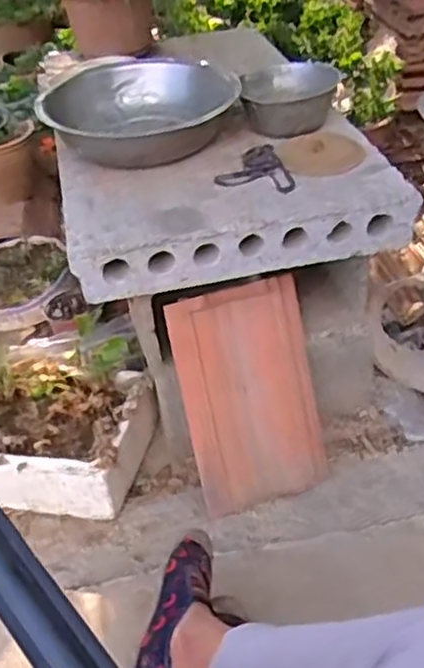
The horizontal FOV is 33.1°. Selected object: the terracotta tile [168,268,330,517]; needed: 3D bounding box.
[{"bbox_3d":[0.061,0.093,1.099,0.205,0.332,0.022,-15,9,-16],"label":"terracotta tile"}]

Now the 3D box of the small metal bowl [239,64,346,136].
[{"bbox_3d":[0.136,-0.393,1.218,0.171,0.079,0.173,-5,39,1],"label":"small metal bowl"}]

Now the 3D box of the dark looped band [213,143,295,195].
[{"bbox_3d":[0.078,-0.259,1.102,0.117,0.010,0.147,7,41,16],"label":"dark looped band"}]

